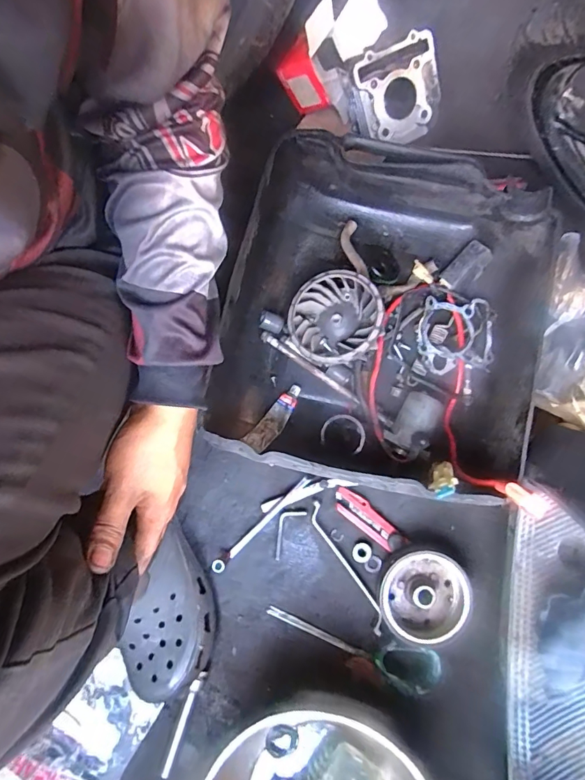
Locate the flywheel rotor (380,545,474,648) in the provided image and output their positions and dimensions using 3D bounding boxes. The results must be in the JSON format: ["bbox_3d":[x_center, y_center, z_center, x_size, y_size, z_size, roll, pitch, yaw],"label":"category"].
[{"bbox_3d":[0.165,0.256,0.555,0.105,0.041,0.105,6,75,1],"label":"flywheel rotor"}]

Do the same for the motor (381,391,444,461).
[{"bbox_3d":[0.157,0.050,0.575,0.056,0.042,0.090,30,77,7],"label":"motor"}]

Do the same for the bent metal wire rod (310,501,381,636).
[{"bbox_3d":[0.071,0.230,0.585,0.024,0.012,0.176,-29,77,-8],"label":"bent metal wire rod"}]

